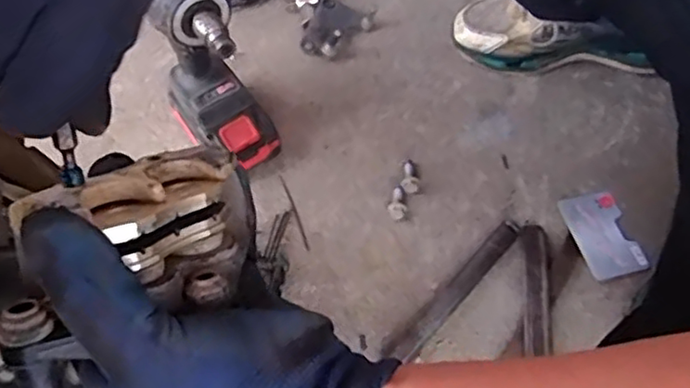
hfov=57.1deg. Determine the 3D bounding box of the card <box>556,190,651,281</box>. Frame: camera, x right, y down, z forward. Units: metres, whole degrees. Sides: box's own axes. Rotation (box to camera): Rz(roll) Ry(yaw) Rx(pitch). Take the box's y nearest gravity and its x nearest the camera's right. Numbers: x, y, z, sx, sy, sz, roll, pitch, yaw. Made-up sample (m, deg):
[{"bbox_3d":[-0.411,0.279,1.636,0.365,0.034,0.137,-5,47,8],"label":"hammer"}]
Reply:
[{"bbox_3d":[0.258,0.040,0.636,0.056,0.006,0.095,-16,55,-2],"label":"card"}]

